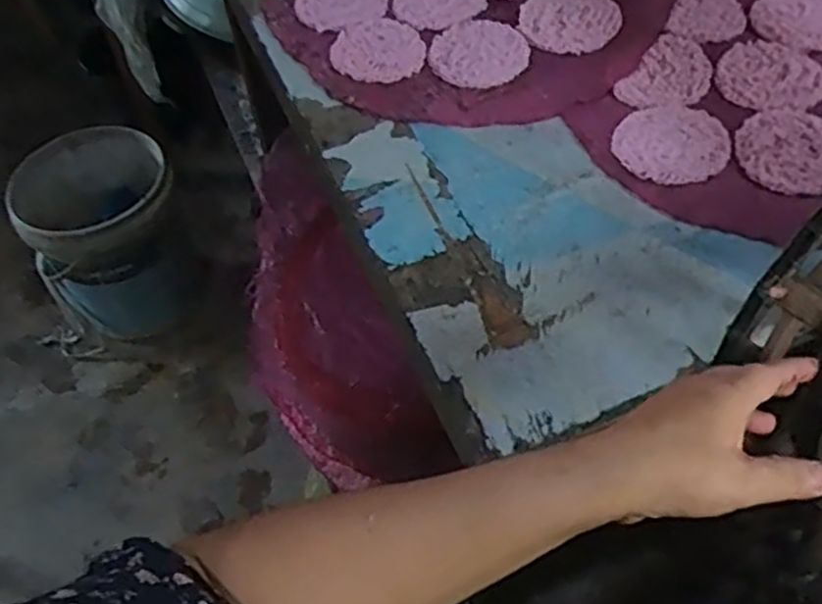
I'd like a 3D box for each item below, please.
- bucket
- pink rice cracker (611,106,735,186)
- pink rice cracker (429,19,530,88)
[{"bbox_3d":[-0.633,-0.134,1.659,0.292,0.394,0.273,-14,52,-10],"label":"bucket"},{"bbox_3d":[0.188,-0.114,0.561,0.076,0.009,0.082,0,51,0],"label":"pink rice cracker"},{"bbox_3d":[0.057,-0.207,0.644,0.078,0.013,0.078,5,51,5],"label":"pink rice cracker"}]

